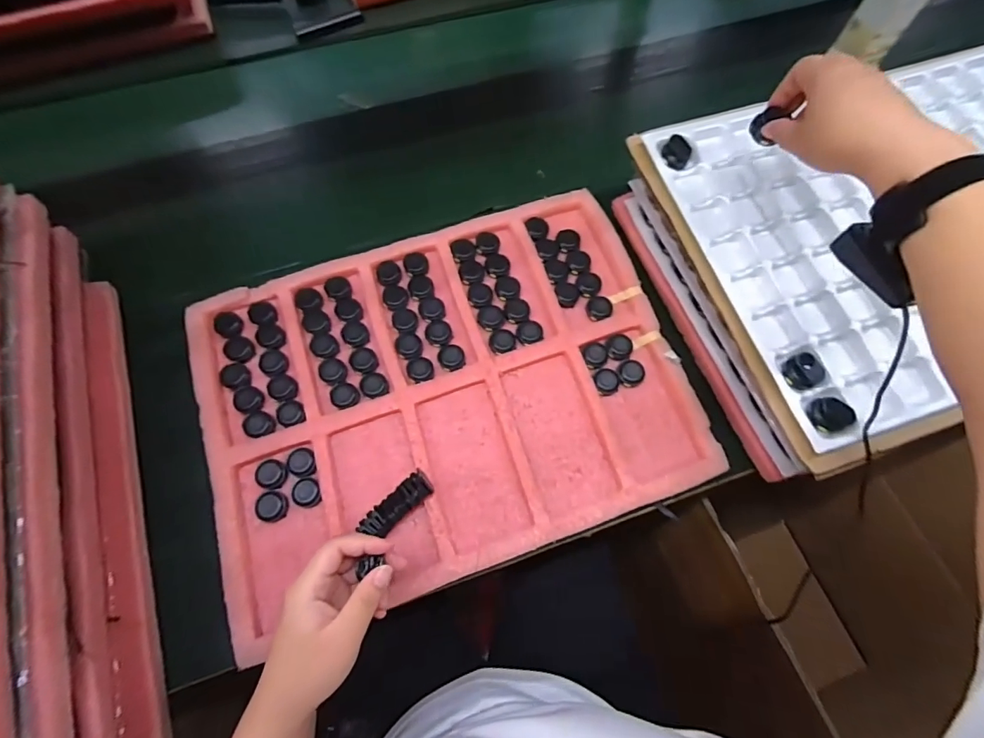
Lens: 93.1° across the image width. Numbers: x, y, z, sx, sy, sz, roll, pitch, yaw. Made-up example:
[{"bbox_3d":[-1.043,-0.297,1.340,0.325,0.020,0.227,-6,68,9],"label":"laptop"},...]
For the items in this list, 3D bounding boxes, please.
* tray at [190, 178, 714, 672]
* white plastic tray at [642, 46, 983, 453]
[{"bbox_3d":[-0.049,0.019,0.513,0.501,0.026,0.371,-19,71,-8],"label":"tray"},{"bbox_3d":[0.457,-0.166,0.480,0.507,0.024,0.360,-17,71,-7],"label":"white plastic tray"}]

